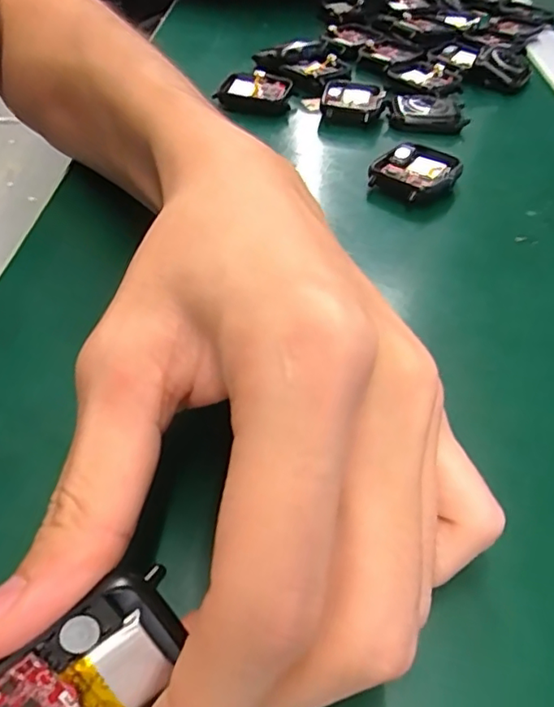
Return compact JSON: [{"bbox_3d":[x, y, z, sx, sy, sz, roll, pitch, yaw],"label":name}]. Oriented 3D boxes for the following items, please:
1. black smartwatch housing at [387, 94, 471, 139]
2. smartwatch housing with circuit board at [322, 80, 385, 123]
[{"bbox_3d":[0.091,-0.145,0.341,0.046,0.013,0.026,14,46,9],"label":"black smartwatch housing"},{"bbox_3d":[0.046,-0.155,0.348,0.037,0.012,0.038,14,46,9],"label":"smartwatch housing with circuit board"}]

